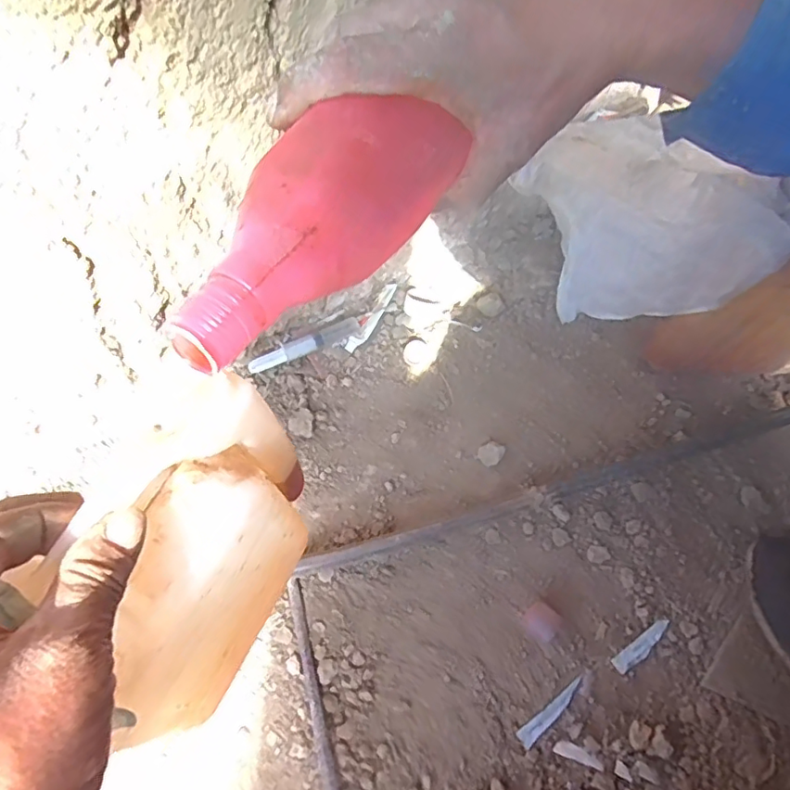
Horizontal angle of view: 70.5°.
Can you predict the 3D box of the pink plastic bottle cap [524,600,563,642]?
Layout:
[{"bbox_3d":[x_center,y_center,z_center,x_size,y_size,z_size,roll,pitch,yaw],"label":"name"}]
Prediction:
[{"bbox_3d":[0.149,0.230,0.568,0.038,0.027,0.033,34,71,12],"label":"pink plastic bottle cap"}]

